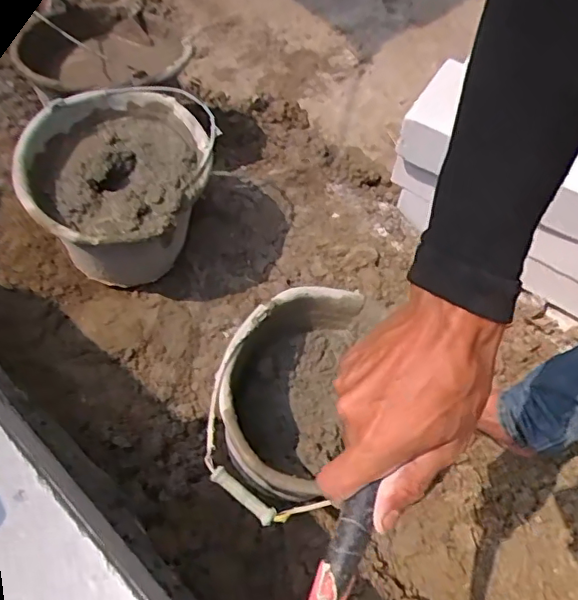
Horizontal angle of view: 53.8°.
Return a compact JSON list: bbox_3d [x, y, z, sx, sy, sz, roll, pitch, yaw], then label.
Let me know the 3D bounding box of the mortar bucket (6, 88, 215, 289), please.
[{"bbox_3d":[-0.250,-0.165,0.899,0.266,0.204,0.301,-2,59,-3],"label":"mortar bucket"}]

